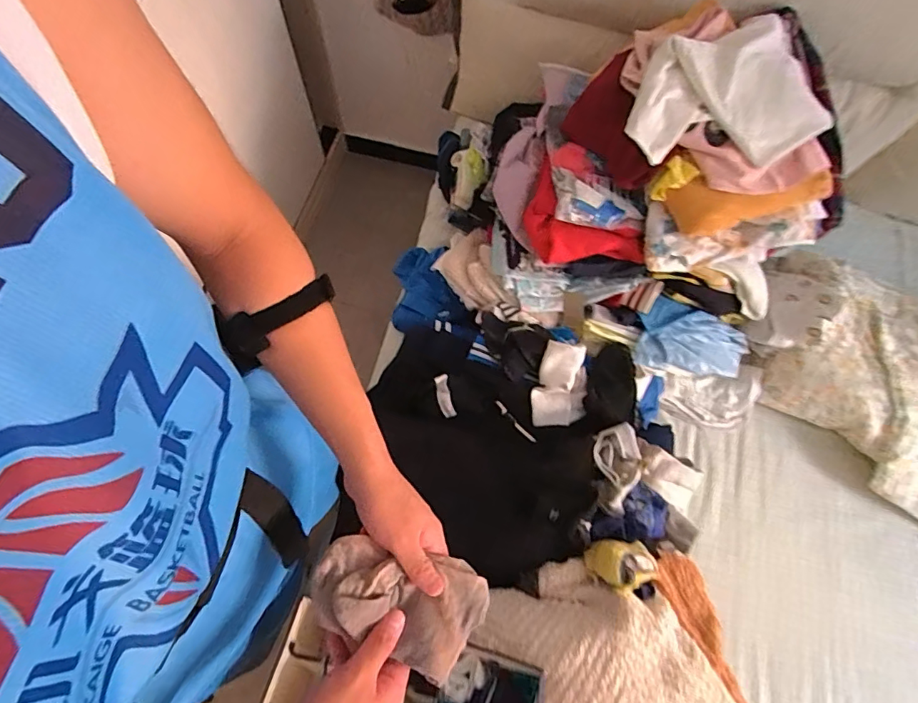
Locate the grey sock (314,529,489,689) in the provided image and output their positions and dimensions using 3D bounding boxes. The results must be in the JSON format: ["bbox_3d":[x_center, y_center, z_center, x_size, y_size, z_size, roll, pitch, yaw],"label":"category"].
[{"bbox_3d":[-0.049,0.213,0.410,0.150,0.031,0.085,23,69,-11],"label":"grey sock"}]

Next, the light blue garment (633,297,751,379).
[{"bbox_3d":[0.436,-0.018,0.894,0.224,0.070,0.122,13,69,2],"label":"light blue garment"}]

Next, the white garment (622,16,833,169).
[{"bbox_3d":[0.396,-0.378,0.733,0.277,0.076,0.222,-17,70,-9],"label":"white garment"}]

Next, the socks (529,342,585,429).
[{"bbox_3d":[0.173,0.057,0.821,0.092,0.069,0.128,5,69,0],"label":"socks"}]

